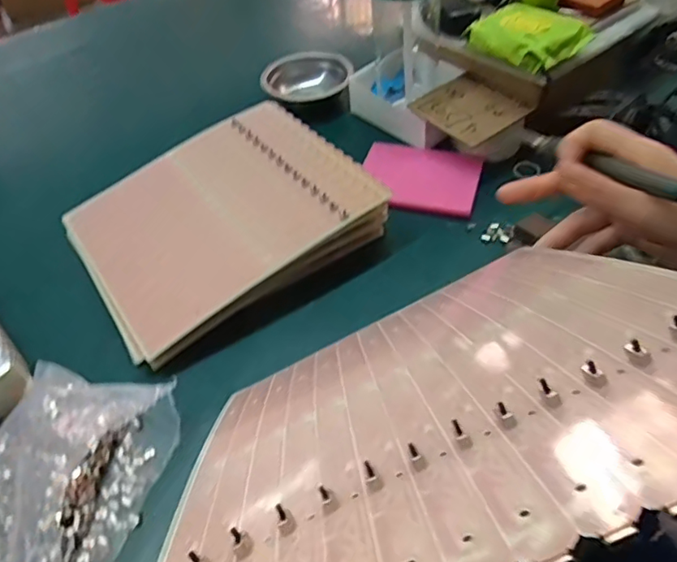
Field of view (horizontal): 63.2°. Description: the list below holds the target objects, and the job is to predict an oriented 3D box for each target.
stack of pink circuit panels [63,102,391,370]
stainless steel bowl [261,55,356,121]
[{"bbox_3d":[-0.126,-0.071,0.597,0.294,0.054,0.263,-31,52,-21],"label":"stack of pink circuit panels"},{"bbox_3d":[-0.041,-0.273,0.792,0.130,0.056,0.116,-9,48,-2],"label":"stainless steel bowl"}]

